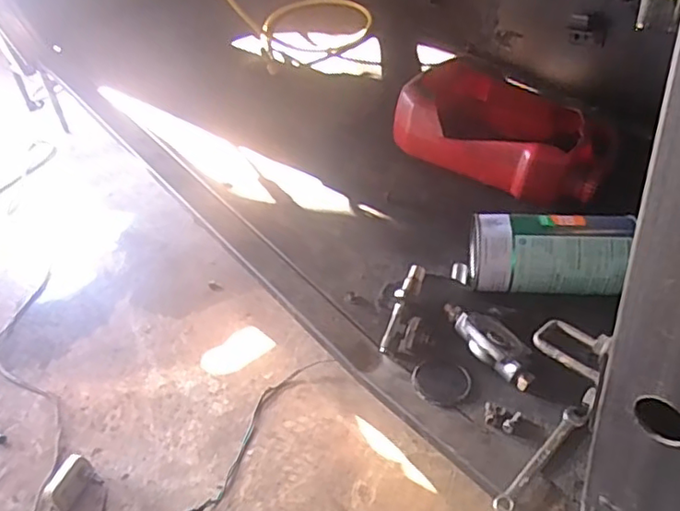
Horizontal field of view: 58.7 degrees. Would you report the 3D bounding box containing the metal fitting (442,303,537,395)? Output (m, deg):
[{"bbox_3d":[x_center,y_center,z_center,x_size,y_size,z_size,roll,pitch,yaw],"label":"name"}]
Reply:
[{"bbox_3d":[0.153,0.084,0.615,0.043,0.033,0.114,-25,41,-22],"label":"metal fitting"}]

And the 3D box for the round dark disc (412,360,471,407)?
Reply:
[{"bbox_3d":[0.101,0.127,0.610,0.058,0.006,0.052,21,46,33],"label":"round dark disc"}]

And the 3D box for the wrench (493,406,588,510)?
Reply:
[{"bbox_3d":[0.178,0.179,0.535,0.130,0.010,0.018,-34,45,-31],"label":"wrench"}]

